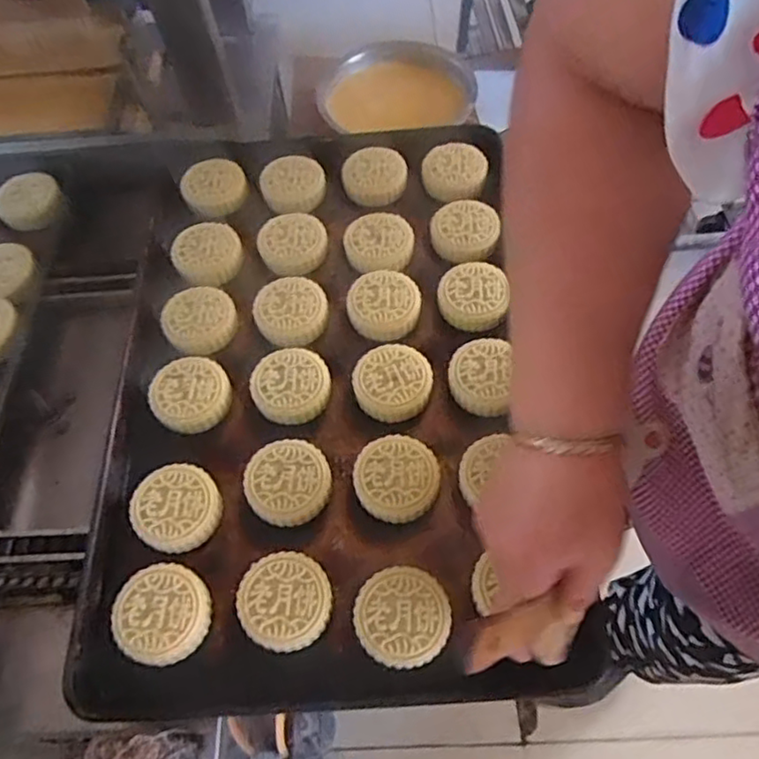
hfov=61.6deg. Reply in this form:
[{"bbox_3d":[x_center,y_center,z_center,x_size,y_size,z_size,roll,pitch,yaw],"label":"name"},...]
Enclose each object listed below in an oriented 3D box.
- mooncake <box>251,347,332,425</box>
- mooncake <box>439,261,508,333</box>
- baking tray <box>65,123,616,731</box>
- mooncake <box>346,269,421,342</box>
[{"bbox_3d":[-0.082,0.005,0.591,0.071,0.023,0.067,-1,61,2],"label":"mooncake"},{"bbox_3d":[0.092,-0.083,0.631,0.066,0.027,0.067,-4,61,0],"label":"mooncake"},{"bbox_3d":[-0.055,-0.014,0.607,0.382,0.035,0.594,-5,61,1],"label":"baking tray"},{"bbox_3d":[0.004,-0.076,0.636,0.070,0.028,0.072,-4,61,0],"label":"mooncake"}]

